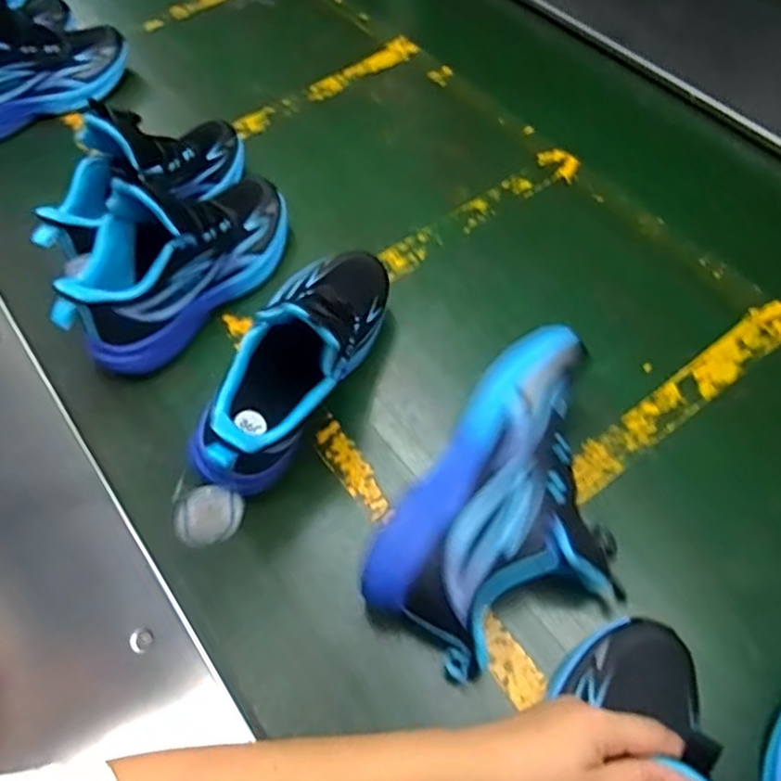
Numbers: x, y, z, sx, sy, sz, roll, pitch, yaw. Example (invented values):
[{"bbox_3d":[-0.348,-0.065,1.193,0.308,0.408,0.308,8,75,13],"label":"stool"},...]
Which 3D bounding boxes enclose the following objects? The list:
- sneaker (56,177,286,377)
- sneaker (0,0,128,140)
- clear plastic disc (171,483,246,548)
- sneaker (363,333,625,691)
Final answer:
[{"bbox_3d":[-0.209,-0.136,0.661,0.095,0.134,0.256,34,67,21],"label":"sneaker"},{"bbox_3d":[-0.470,-0.416,0.854,0.258,0.130,0.093,-30,62,-14],"label":"sneaker"},{"bbox_3d":[-0.135,0.093,0.503,0.051,0.048,0.005,-21,30,-18],"label":"clear plastic disc"},{"bbox_3d":[0.106,0.091,0.517,0.150,0.111,0.248,30,66,20],"label":"sneaker"}]

